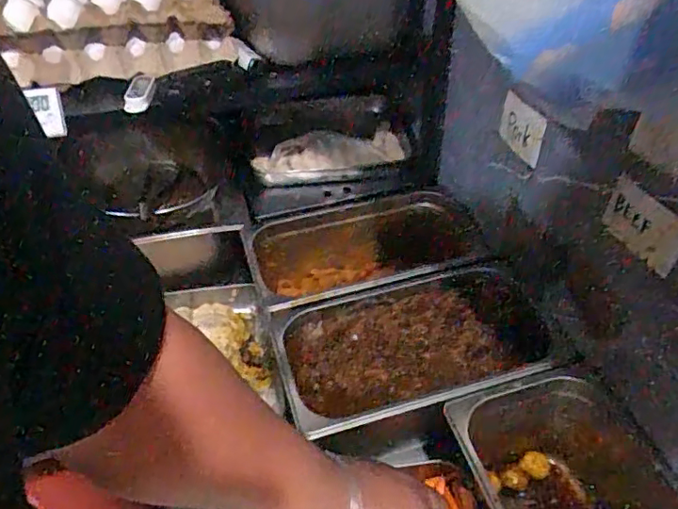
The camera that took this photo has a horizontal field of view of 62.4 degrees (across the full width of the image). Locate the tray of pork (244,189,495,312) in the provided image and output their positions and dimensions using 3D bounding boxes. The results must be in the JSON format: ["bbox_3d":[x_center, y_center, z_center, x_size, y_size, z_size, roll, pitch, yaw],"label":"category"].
[{"bbox_3d":[0.036,0.016,0.811,0.308,0.122,0.179,-11,42,-11],"label":"tray of pork"}]

